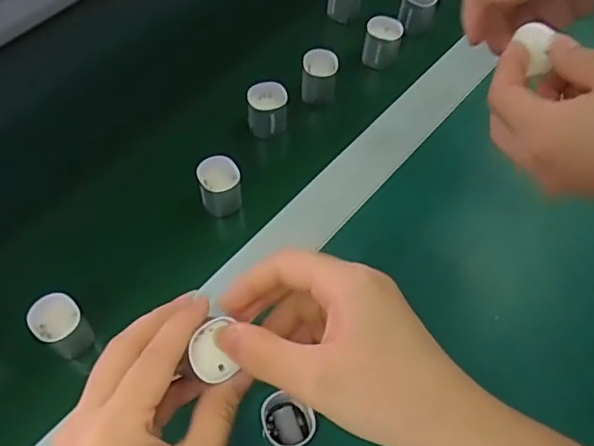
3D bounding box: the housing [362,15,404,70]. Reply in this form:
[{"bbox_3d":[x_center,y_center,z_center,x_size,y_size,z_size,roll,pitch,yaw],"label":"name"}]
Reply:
[{"bbox_3d":[0.074,-0.156,0.494,0.029,0.041,0.035,12,64,4],"label":"housing"}]

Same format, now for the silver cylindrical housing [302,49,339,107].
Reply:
[{"bbox_3d":[0.018,-0.118,0.472,0.027,0.047,0.030,8,64,1],"label":"silver cylindrical housing"}]

